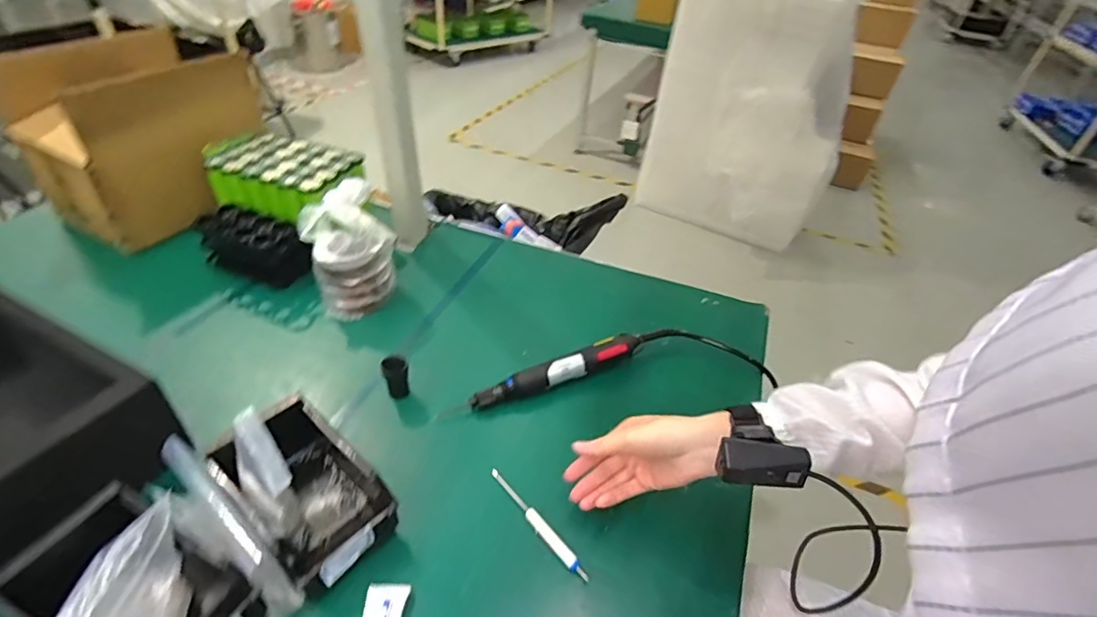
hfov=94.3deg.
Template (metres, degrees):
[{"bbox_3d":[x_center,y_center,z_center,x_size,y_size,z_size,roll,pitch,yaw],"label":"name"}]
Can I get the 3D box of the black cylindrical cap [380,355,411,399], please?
[{"bbox_3d":[-0.188,0.086,0.633,0.029,0.056,0.024,-18,46,-26],"label":"black cylindrical cap"}]

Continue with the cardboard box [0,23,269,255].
[{"bbox_3d":[-0.682,-0.302,0.871,0.227,0.226,0.309,23,43,19],"label":"cardboard box"}]

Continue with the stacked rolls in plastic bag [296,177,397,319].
[{"bbox_3d":[-0.289,-0.083,0.747,0.114,0.153,0.120,-16,44,-21],"label":"stacked rolls in plastic bag"}]

